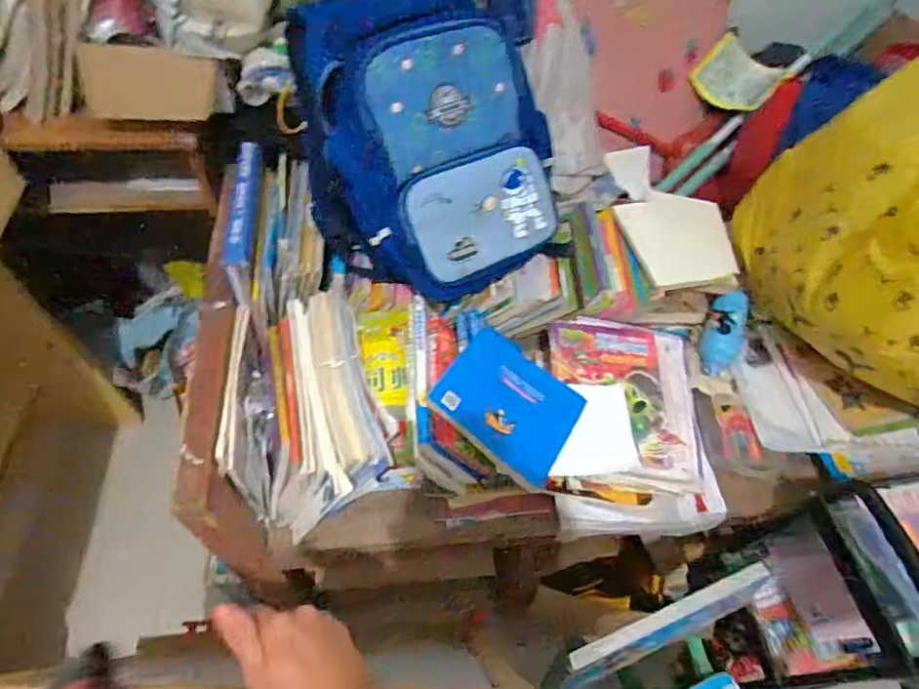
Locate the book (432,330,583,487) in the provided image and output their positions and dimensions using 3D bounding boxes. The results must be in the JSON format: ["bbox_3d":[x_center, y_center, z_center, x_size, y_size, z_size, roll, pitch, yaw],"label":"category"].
[{"bbox_3d":[0.072,0.078,0.761,0.184,0.025,0.175,36,53,6],"label":"book"}]

